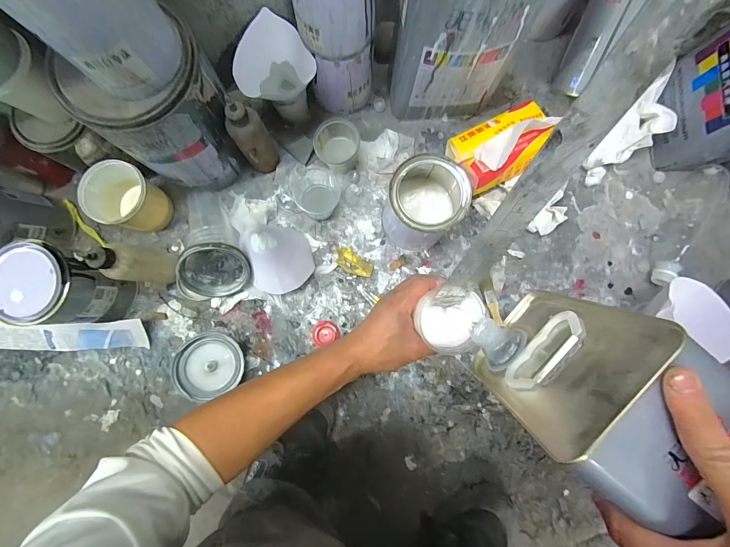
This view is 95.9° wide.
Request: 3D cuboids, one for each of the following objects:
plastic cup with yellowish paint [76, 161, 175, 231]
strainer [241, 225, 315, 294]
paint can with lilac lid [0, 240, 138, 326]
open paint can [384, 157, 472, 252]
[{"bbox_3d":[-0.359,-0.111,0.505,0.084,0.090,0.084,0,84,-1],"label":"plastic cup with yellowish paint"},{"bbox_3d":[-0.135,-0.027,0.506,0.094,0.092,0.109,-15,84,-2],"label":"strainer"},{"bbox_3d":[-0.425,0.018,0.473,0.104,0.147,0.099,0,84,-1],"label":"paint can with lilac lid"},{"bbox_3d":[0.084,-0.100,0.498,0.102,0.129,0.107,0,84,-1],"label":"open paint can"}]

